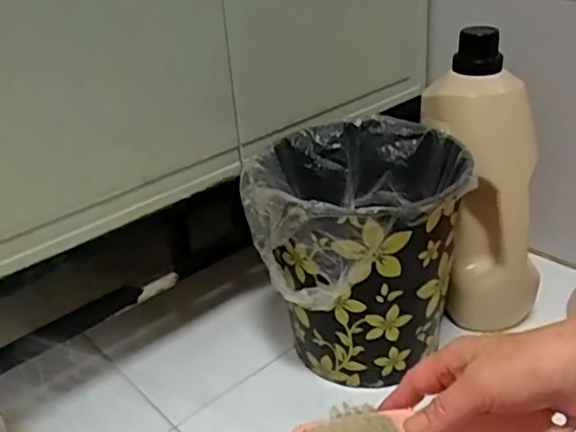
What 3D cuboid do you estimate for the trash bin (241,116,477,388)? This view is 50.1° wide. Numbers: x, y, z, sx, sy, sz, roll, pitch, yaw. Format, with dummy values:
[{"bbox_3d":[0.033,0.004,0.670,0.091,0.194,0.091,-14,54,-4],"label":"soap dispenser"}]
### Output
[{"bbox_3d":[0.085,0.056,0.774,0.240,0.273,0.240,-2,29,3],"label":"trash bin"}]

